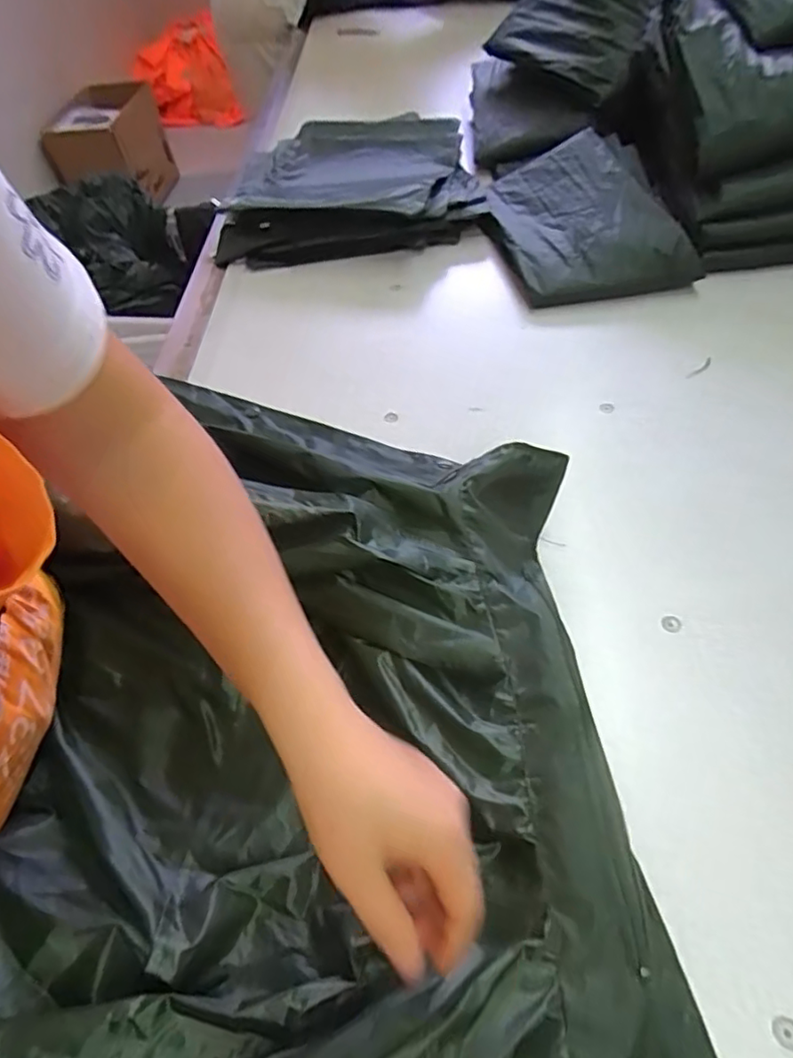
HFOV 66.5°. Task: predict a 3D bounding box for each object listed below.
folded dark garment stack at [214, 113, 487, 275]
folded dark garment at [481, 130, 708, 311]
[{"bbox_3d":[-0.065,-0.528,0.910,0.372,0.072,0.375,-4,53,2],"label":"folded dark garment stack"},{"bbox_3d":[0.230,-0.404,0.771,0.207,0.056,0.284,-9,53,-1],"label":"folded dark garment"}]

